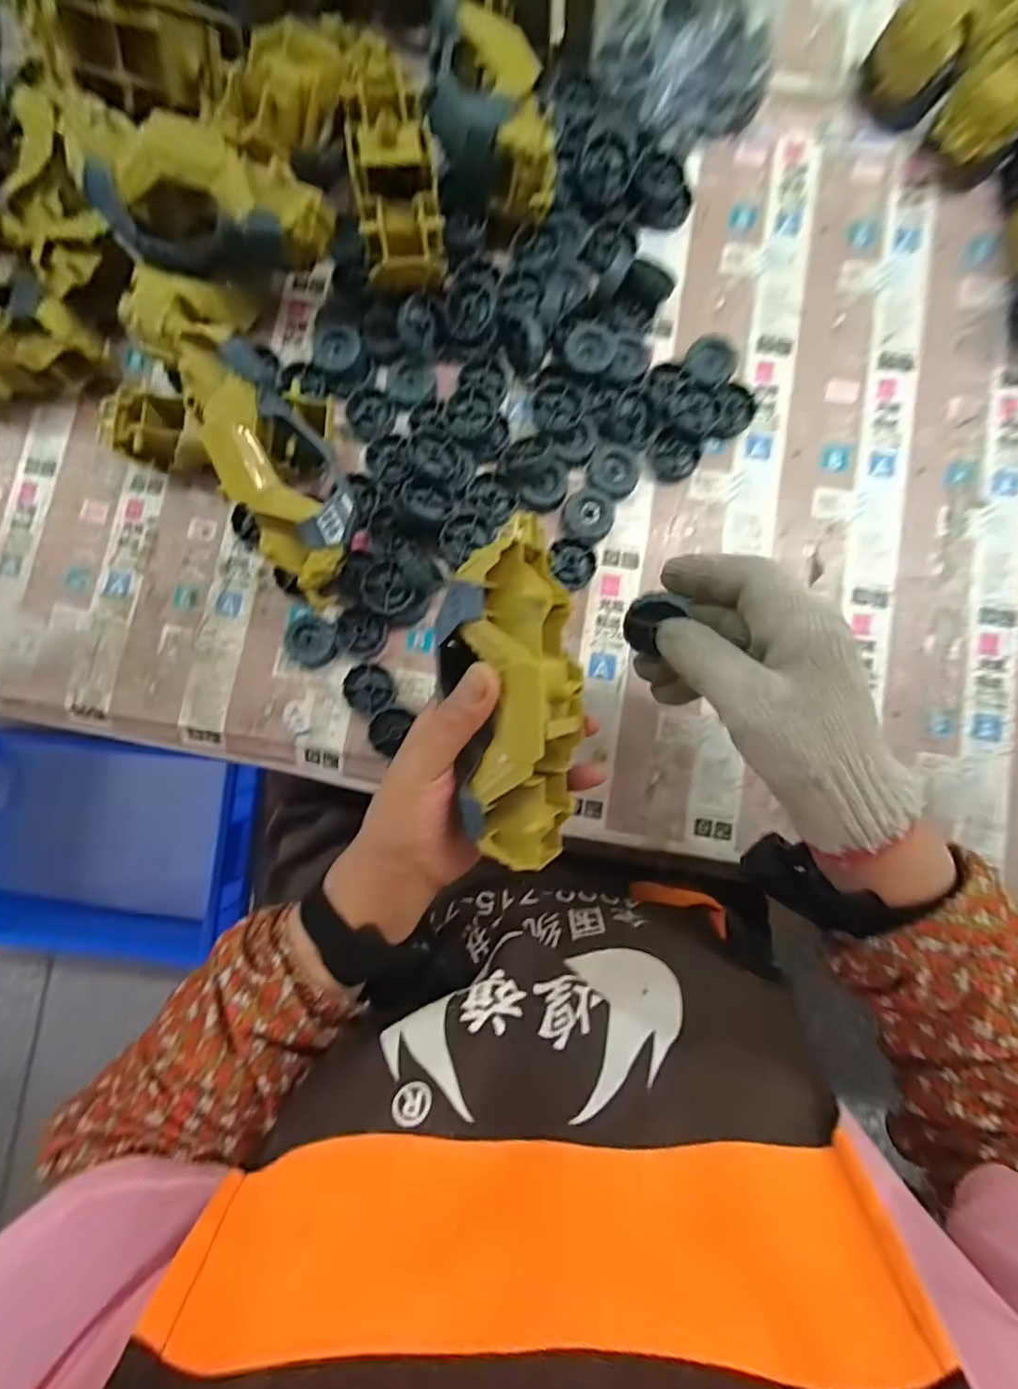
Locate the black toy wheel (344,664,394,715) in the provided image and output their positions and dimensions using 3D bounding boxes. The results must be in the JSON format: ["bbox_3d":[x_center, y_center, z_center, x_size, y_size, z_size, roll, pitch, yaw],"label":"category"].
[{"bbox_3d":[-0.103,-0.004,0.386,0.034,0.008,0.035,0,85,3],"label":"black toy wheel"}]

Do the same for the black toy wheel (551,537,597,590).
[{"bbox_3d":[0.047,-0.097,0.394,0.035,0.012,0.034,0,85,3],"label":"black toy wheel"}]

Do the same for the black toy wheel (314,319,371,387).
[{"bbox_3d":[-0.128,-0.262,0.400,0.039,0.015,0.036,0,85,3],"label":"black toy wheel"}]

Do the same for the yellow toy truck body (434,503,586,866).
[{"bbox_3d":[0.002,0.002,0.273,0.071,0.052,0.171,-4,93,3],"label":"yellow toy truck body"}]

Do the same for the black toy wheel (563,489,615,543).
[{"bbox_3d":[0.060,-0.134,0.398,0.037,0.016,0.042,11,86,4],"label":"black toy wheel"}]

